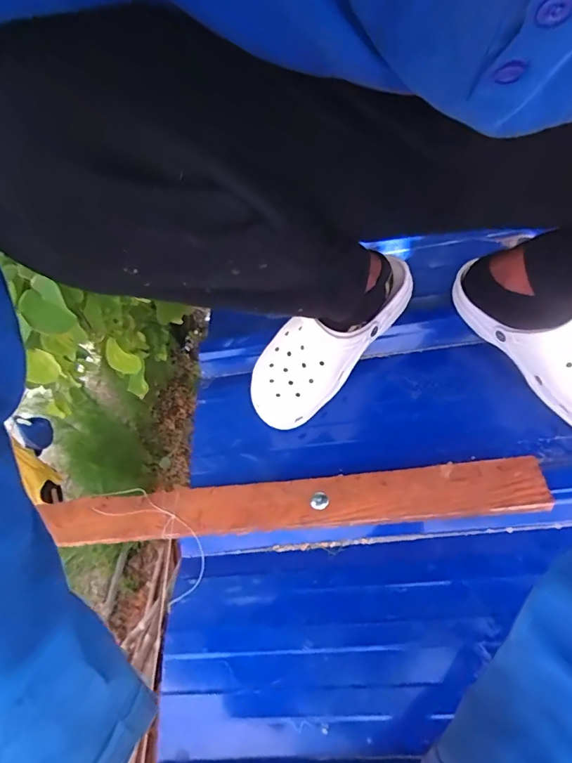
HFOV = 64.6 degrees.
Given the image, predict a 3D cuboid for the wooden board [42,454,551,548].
[{"bbox_3d":[-0.005,0.128,0.489,0.523,0.020,0.061,-8,51,9],"label":"wooden board"}]

